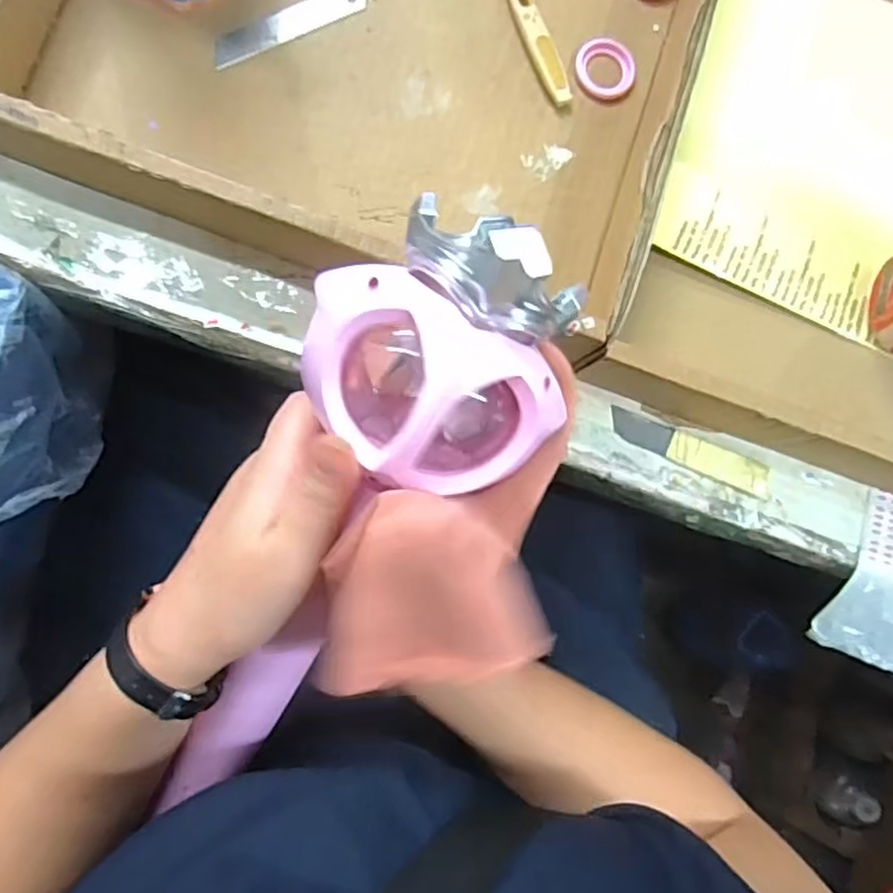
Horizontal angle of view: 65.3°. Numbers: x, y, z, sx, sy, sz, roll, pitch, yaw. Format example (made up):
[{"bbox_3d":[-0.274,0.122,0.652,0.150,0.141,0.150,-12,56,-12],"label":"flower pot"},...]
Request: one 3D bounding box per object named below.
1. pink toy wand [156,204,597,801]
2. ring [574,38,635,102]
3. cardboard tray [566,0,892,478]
[{"bbox_3d":[-0.041,0.042,0.281,0.095,0.041,0.277,28,111,-5],"label":"pink toy wand"},{"bbox_3d":[0.098,-0.231,0.427,0.037,0.004,0.038,1,86,-7],"label":"ring"},{"bbox_3d":[0.291,-0.169,0.423,0.351,0.056,0.378,20,84,-6],"label":"cardboard tray"}]

